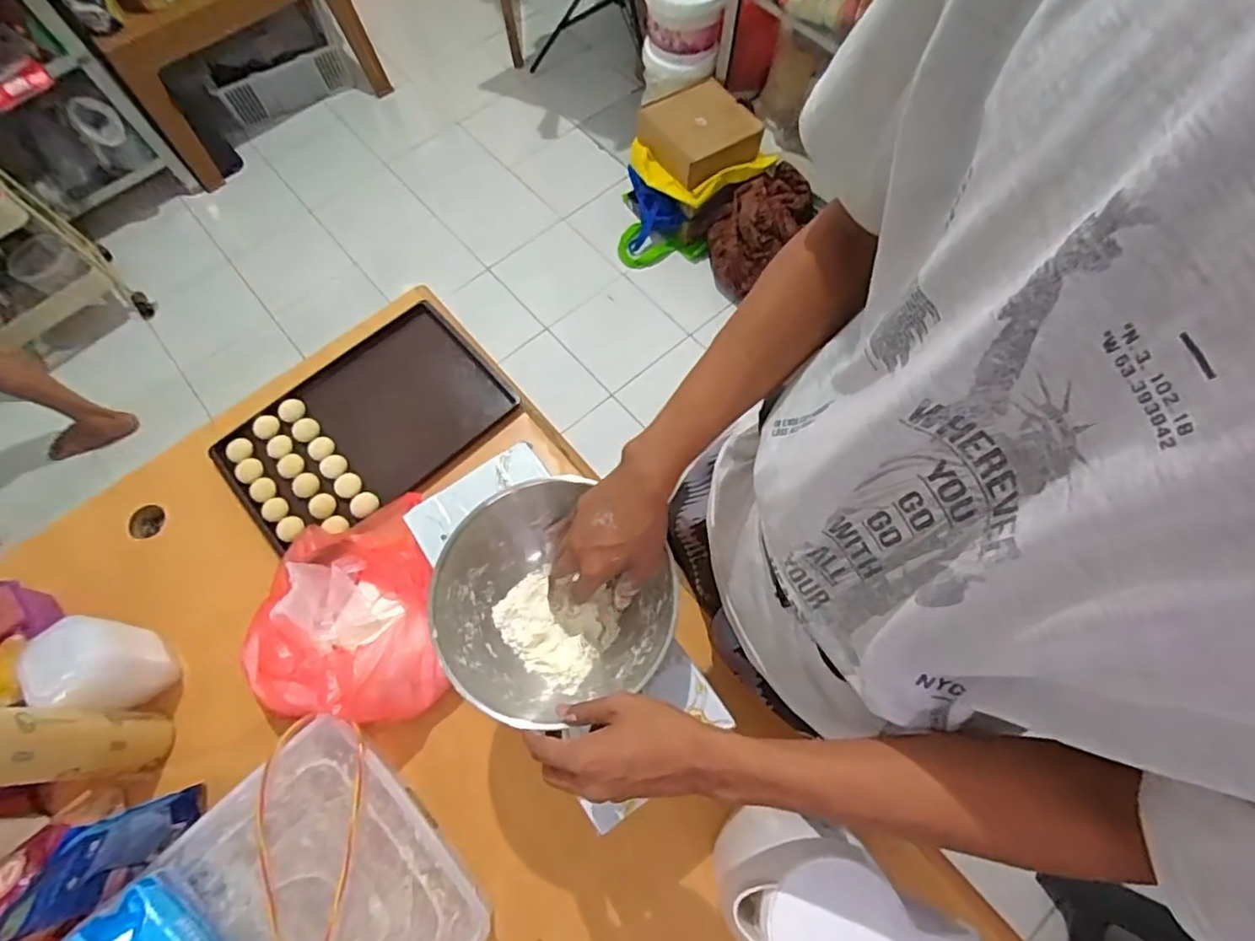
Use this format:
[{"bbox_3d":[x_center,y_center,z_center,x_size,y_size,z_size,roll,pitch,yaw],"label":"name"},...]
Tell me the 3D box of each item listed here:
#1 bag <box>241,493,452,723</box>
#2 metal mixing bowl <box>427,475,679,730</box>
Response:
[{"bbox_3d":[-0.318,0.156,0.693,0.214,0.097,0.242,-2,67,1],"label":"bag"},{"bbox_3d":[-0.073,0.128,0.568,0.206,0.077,0.192,-1,67,2],"label":"metal mixing bowl"}]

